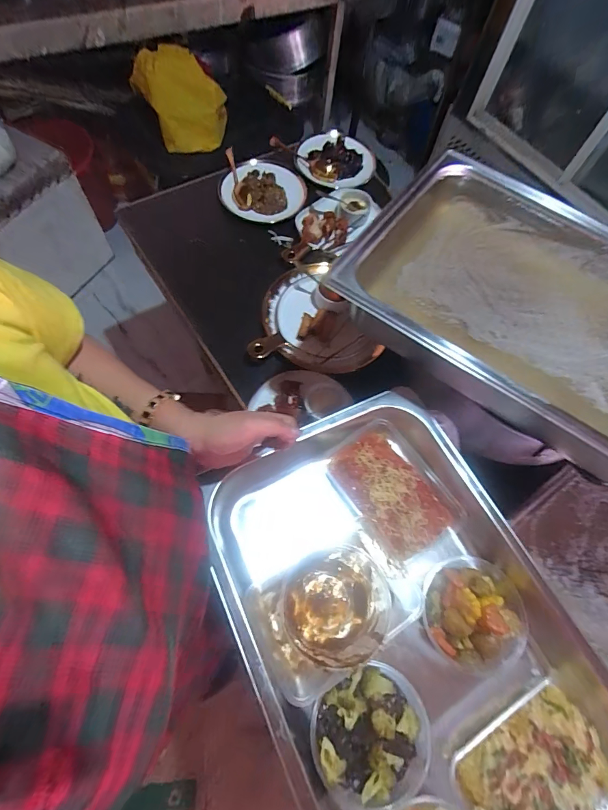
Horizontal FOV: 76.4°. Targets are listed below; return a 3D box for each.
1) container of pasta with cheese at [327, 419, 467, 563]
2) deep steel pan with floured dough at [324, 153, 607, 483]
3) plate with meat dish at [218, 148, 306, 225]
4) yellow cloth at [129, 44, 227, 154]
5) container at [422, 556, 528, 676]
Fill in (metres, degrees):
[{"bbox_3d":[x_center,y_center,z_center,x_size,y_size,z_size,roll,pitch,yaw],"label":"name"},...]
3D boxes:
[{"bbox_3d":[0.117,0.105,0.506,0.125,0.047,0.165,-33,69,-11],"label":"container of pasta with cheese"},{"bbox_3d":[0.348,-0.117,0.501,0.559,0.097,0.385,30,71,15],"label":"deep steel pan with floured dough"},{"bbox_3d":[-0.103,-0.518,0.926,0.205,0.045,0.187,-1,66,3],"label":"plate with meat dish"},{"bbox_3d":[-0.447,-1.117,1.428,0.305,0.229,0.312,-17,67,-4],"label":"yellow cloth"},{"bbox_3d":[0.200,0.245,0.457,0.116,0.045,0.116,-1,66,3],"label":"container"}]

